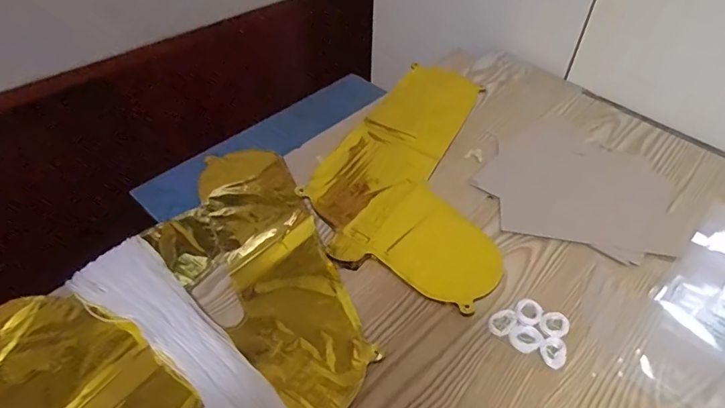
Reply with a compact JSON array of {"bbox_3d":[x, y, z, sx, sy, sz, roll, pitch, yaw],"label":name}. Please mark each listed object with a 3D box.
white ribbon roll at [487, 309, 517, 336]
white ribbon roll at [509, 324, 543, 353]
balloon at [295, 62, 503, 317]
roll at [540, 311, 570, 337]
[{"bbox_3d":[0.132,0.111,0.439,0.021,0.005,0.031,35,54,27],"label":"white ribbon roll"},{"bbox_3d":[0.149,0.122,0.427,0.026,0.004,0.026,1,46,-1],"label":"white ribbon roll"},{"bbox_3d":[0.086,-0.062,0.597,0.225,0.015,0.390,18,48,15],"label":"balloon"},{"bbox_3d":[0.179,0.114,0.435,0.024,0.007,0.027,32,53,26],"label":"roll"}]

